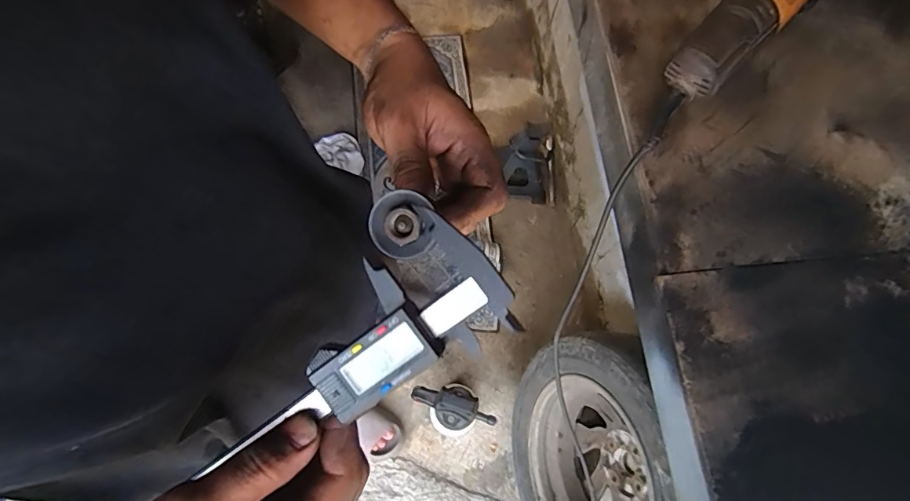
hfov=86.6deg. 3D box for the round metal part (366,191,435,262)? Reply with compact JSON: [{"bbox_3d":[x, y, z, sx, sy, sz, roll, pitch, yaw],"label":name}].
[{"bbox_3d":[-0.027,-0.012,0.235,0.031,0.019,0.030,15,100,7],"label":"round metal part"}]

